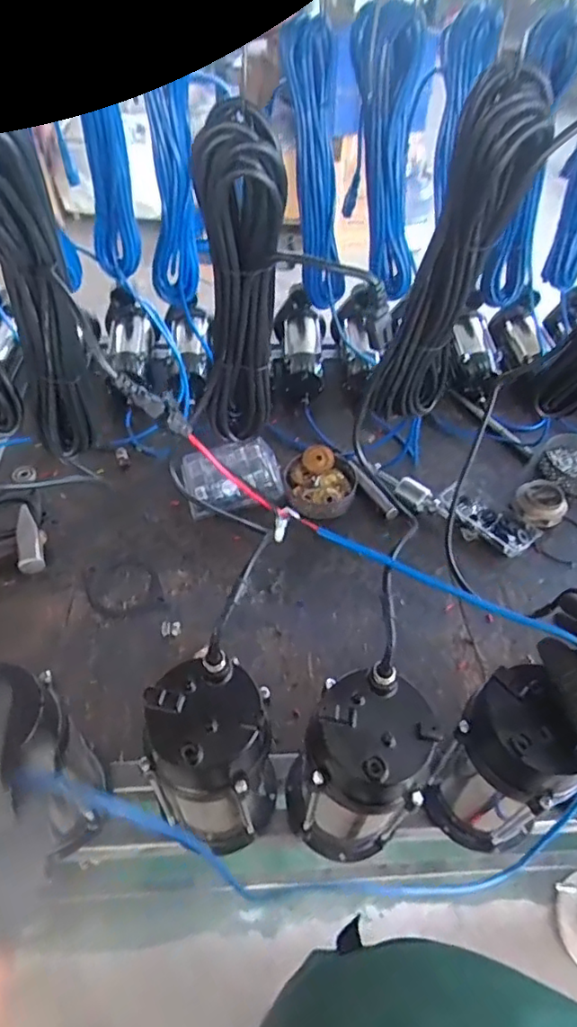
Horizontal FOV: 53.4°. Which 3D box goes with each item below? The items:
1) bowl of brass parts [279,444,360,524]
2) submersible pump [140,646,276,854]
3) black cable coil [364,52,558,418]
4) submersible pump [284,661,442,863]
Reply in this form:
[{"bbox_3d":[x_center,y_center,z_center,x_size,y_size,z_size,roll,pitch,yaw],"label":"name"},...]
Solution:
[{"bbox_3d":[0.061,-0.059,1.061,0.138,0.048,0.139,2,49,-2],"label":"bowl of brass parts"},{"bbox_3d":[-0.076,0.271,0.625,0.122,0.257,0.119,-1,50,-4],"label":"submersible pump"},{"bbox_3d":[0.151,-0.222,0.561,0.088,0.337,0.071,-2,50,-5],"label":"black cable coil"},{"bbox_3d":[0.070,0.278,0.622,0.126,0.257,0.121,4,49,0],"label":"submersible pump"}]

